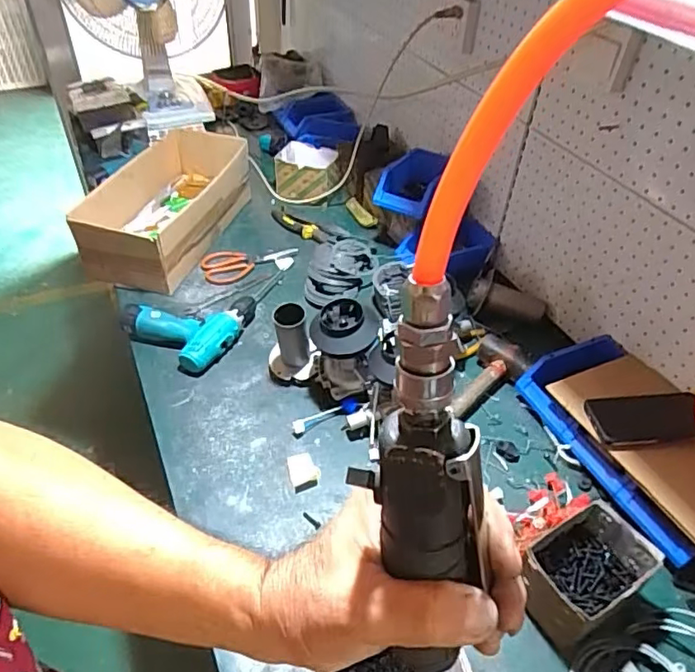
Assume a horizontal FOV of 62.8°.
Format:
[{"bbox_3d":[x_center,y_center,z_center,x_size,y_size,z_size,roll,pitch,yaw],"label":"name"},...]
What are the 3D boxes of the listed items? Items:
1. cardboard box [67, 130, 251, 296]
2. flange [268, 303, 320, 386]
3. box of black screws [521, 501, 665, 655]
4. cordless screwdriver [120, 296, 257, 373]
[{"bbox_3d":[-0.385,-0.277,1.219,0.219,0.163,0.448,12,45,9],"label":"cardboard box"},{"bbox_3d":[-0.091,0.012,0.949,0.080,0.133,0.084,-9,45,-13],"label":"flange"},{"bbox_3d":[0.284,0.292,0.700,0.153,0.089,0.101,-22,49,-24],"label":"box of black screws"},{"bbox_3d":[-0.281,-0.031,1.046,0.184,0.062,0.188,27,49,23],"label":"cordless screwdriver"}]

